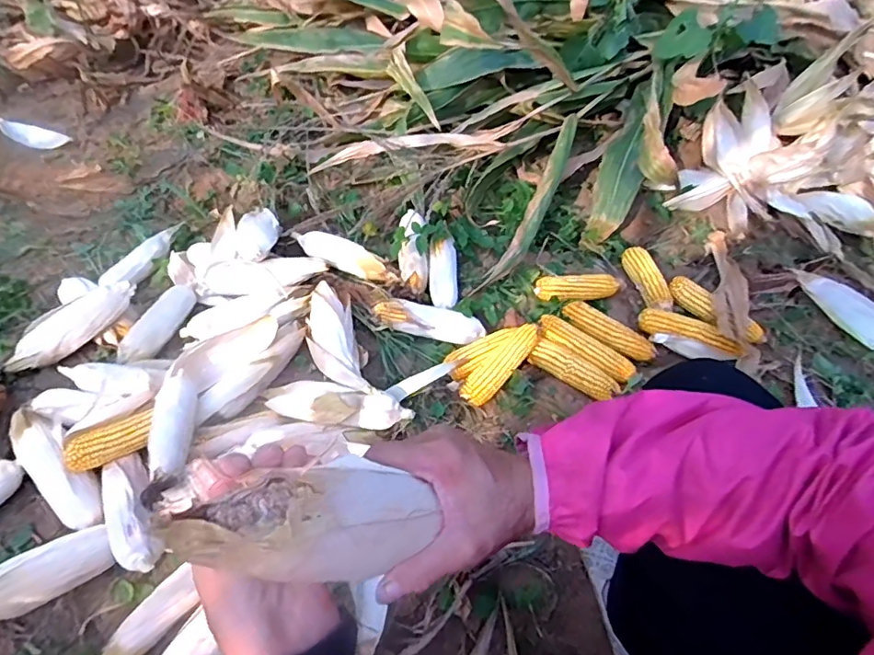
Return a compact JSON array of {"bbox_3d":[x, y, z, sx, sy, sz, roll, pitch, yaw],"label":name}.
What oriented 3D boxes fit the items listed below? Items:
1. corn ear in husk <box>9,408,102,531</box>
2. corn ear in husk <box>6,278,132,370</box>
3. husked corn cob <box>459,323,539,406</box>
[{"bbox_3d":[-0.572,0.217,0.788,0.072,0.072,0.227,-35,63,-25],"label":"corn ear in husk"},{"bbox_3d":[-0.643,-0.004,0.917,0.241,0.049,0.075,-34,65,-3],"label":"corn ear in husk"},{"bbox_3d":[0.110,0.060,0.873,0.053,0.048,0.173,40,66,19],"label":"husked corn cob"}]

